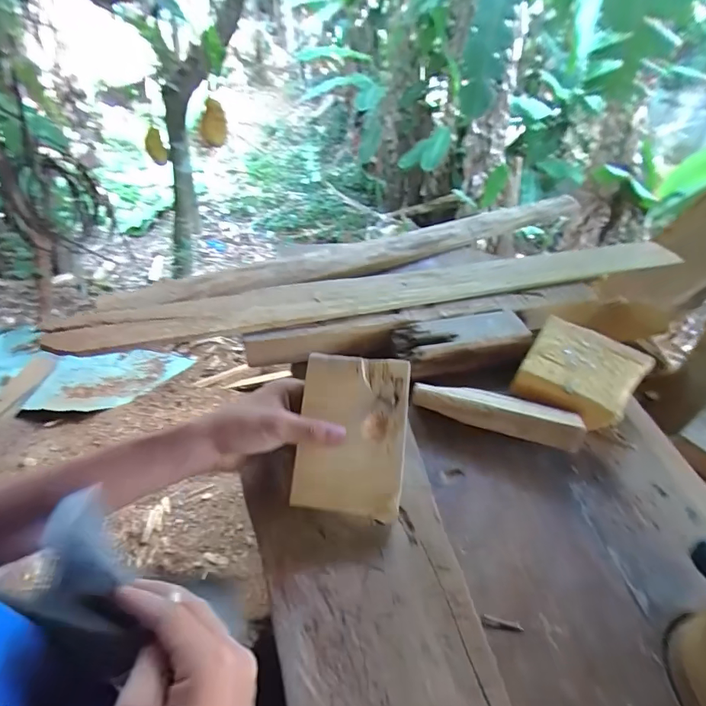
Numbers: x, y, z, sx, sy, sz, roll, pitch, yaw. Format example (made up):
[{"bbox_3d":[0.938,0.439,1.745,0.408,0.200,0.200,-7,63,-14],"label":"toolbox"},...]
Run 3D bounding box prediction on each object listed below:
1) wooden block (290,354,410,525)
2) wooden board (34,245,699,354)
[{"bbox_3d":[0.000,0.063,0.343,0.083,0.012,0.122,8,77,-7],"label":"wooden block"},{"bbox_3d":[0.073,-0.085,0.557,0.788,0.020,0.082,-10,46,-12],"label":"wooden board"}]

